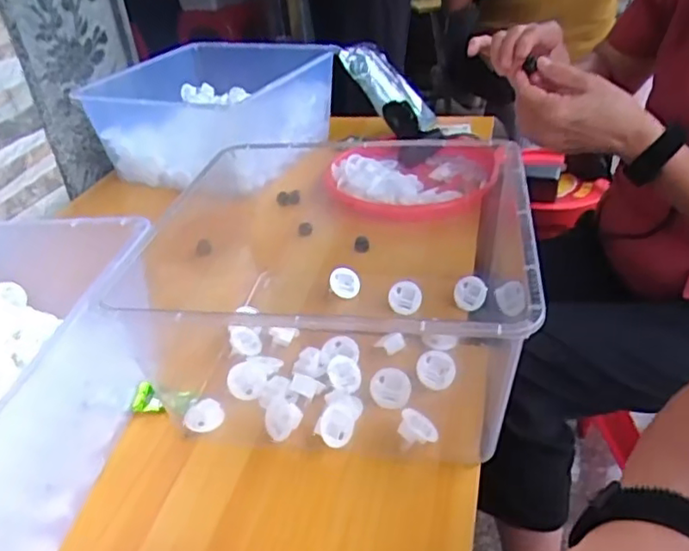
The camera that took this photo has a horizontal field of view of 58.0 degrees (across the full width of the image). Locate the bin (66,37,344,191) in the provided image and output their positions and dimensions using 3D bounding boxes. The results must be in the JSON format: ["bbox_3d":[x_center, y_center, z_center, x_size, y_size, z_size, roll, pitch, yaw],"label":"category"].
[{"bbox_3d":[-0.186,-0.234,0.883,0.317,0.144,0.195,6,35,17],"label":"bin"}]

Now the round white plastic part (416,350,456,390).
[{"bbox_3d":[0.076,0.079,0.519,0.031,0.031,0.006,21,-2,6],"label":"round white plastic part"}]

